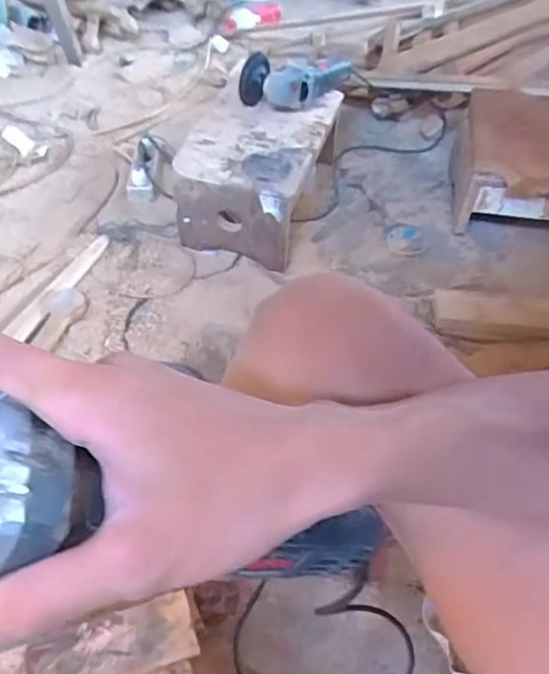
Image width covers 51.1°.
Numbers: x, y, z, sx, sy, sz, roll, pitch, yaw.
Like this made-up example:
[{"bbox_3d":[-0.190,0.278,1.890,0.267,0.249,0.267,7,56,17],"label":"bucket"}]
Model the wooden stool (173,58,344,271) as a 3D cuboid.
[{"bbox_3d":[-0.030,-0.337,1.177,0.238,0.203,0.336,15,52,9],"label":"wooden stool"}]

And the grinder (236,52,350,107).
[{"bbox_3d":[0.049,-0.522,1.150,0.238,0.081,0.120,0,51,-3],"label":"grinder"}]

